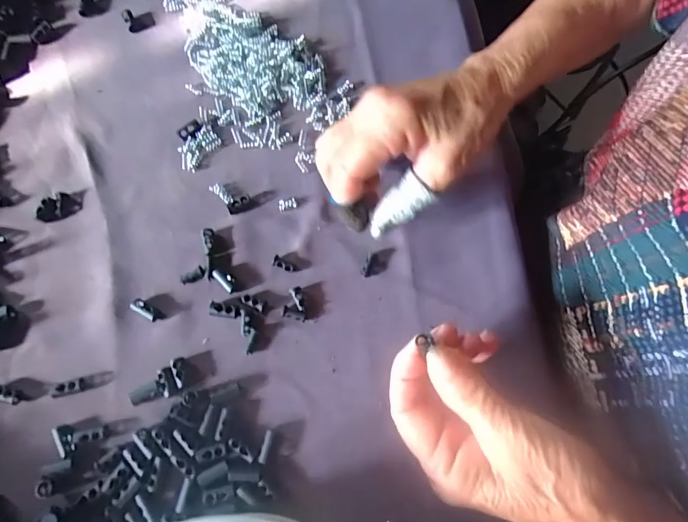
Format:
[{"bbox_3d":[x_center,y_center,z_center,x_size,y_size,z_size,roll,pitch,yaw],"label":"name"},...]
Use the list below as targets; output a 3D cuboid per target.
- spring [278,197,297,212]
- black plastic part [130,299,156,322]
[{"bbox_3d":[-0.040,-0.040,0.311,0.013,0.004,0.008,-11,72,-4],"label":"spring"},{"bbox_3d":[-0.130,0.032,0.286,0.019,0.006,0.008,31,74,9],"label":"black plastic part"}]

